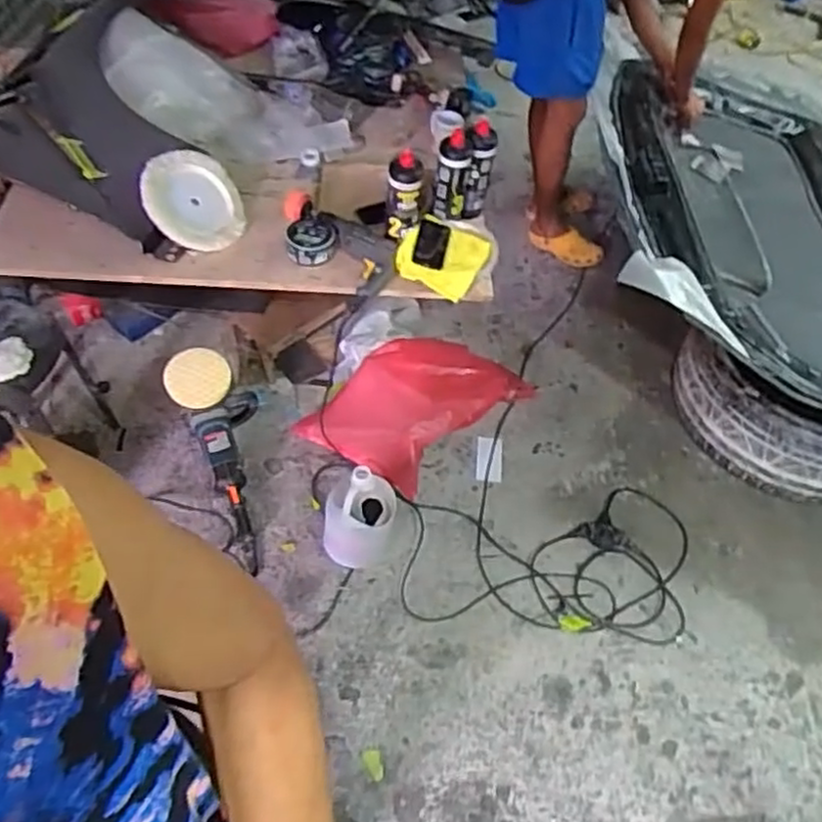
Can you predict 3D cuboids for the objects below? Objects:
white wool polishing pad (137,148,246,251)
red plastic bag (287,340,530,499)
[{"bbox_3d":[-0.513,-0.497,1.708,0.223,0.028,0.245,-26,92,-31],"label":"white wool polishing pad"},{"bbox_3d":[0.019,-0.035,1.863,0.355,0.151,0.527,38,58,23],"label":"red plastic bag"}]

